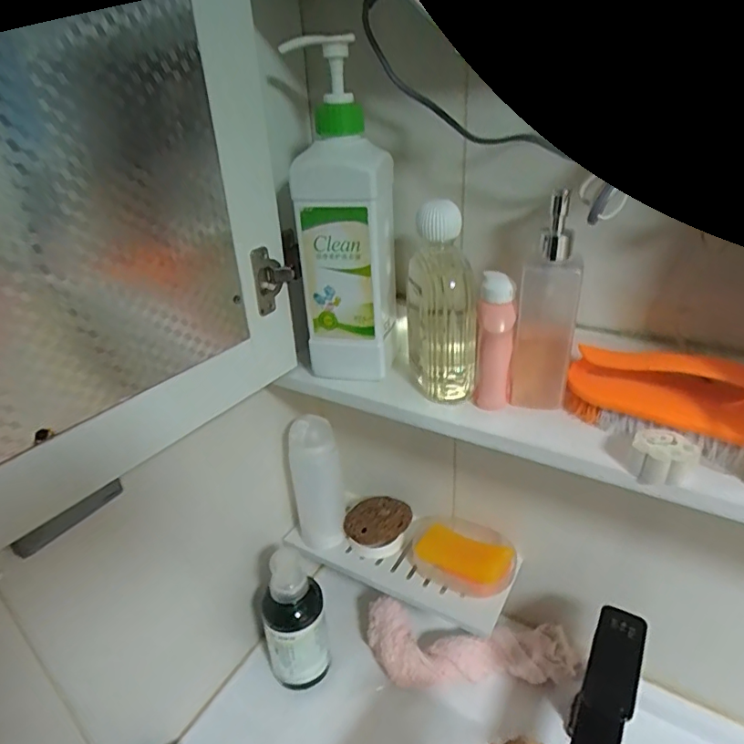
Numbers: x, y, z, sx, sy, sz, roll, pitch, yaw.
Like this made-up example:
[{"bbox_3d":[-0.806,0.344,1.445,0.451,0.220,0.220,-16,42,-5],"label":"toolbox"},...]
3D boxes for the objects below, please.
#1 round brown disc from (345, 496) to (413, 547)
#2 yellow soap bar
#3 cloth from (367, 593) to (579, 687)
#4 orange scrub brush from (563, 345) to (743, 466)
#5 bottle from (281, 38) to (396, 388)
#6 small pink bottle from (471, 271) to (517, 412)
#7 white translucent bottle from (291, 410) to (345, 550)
[{"bbox_3d":[0.009,0.190,0.654,0.084,0.039,0.062,-12,30,-14],"label":"round brown disc"},{"bbox_3d":[0.107,0.213,0.606,0.107,0.015,0.049,14,73,37],"label":"yellow soap bar"},{"bbox_3d":[0.116,0.339,0.621,0.251,0.056,0.078,3,30,11],"label":"cloth"},{"bbox_3d":[0.220,0.020,0.402,0.133,0.057,0.054,16,34,30],"label":"orange scrub brush"},{"bbox_3d":[-0.024,-0.132,0.462,0.078,0.277,0.064,1,30,7],"label":"bottle"},{"bbox_3d":[0.103,-0.024,0.436,0.029,0.112,0.028,9,32,21],"label":"small pink bottle"},{"bbox_3d":[-0.065,0.136,0.625,0.056,0.168,0.044,-5,29,-2],"label":"white translucent bottle"}]

